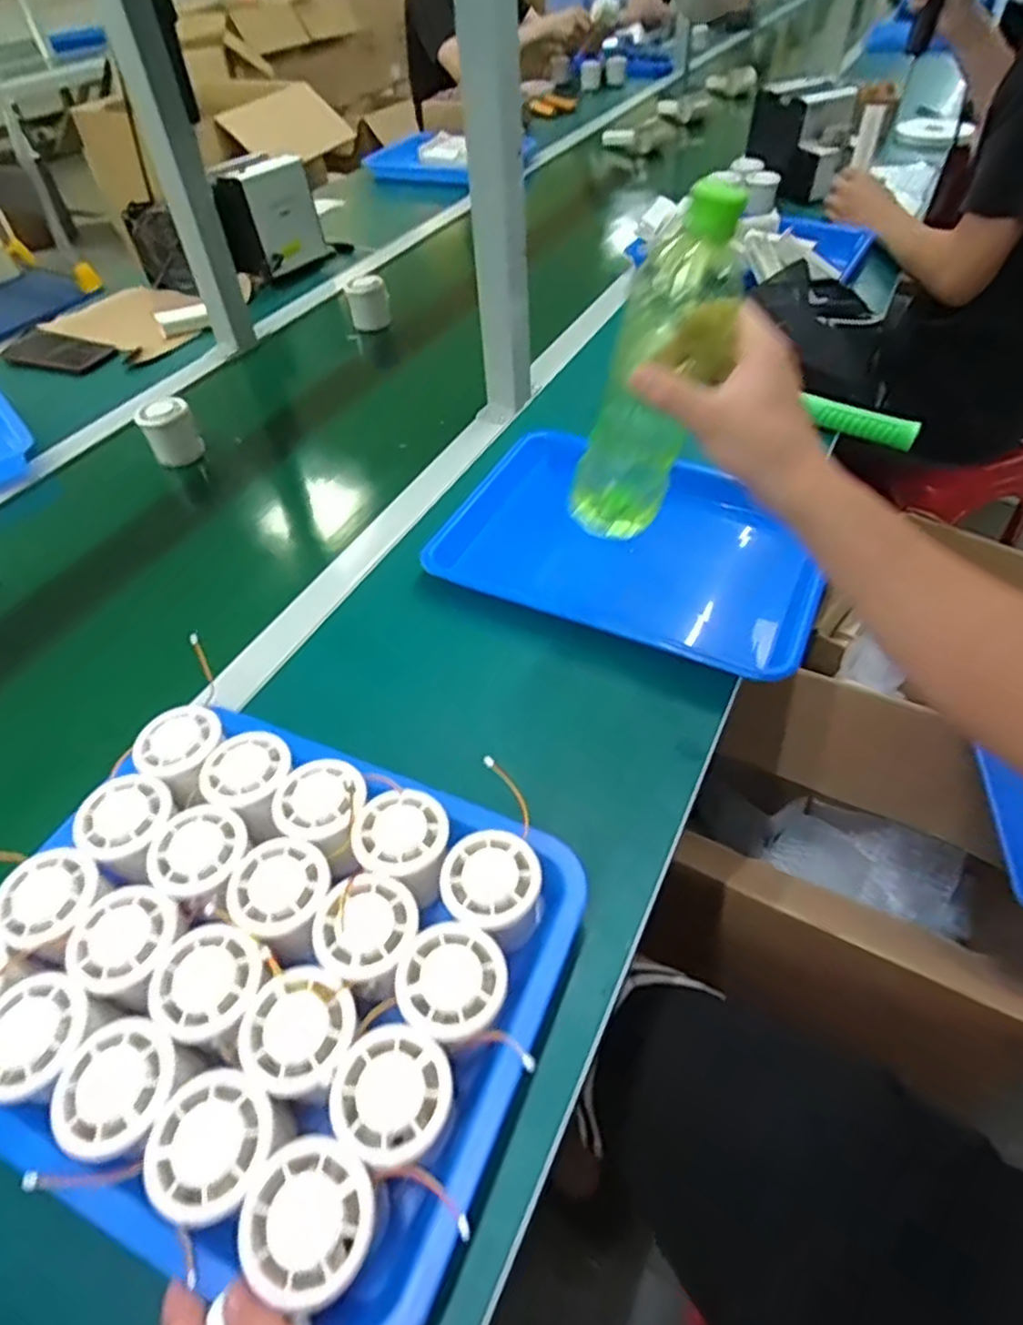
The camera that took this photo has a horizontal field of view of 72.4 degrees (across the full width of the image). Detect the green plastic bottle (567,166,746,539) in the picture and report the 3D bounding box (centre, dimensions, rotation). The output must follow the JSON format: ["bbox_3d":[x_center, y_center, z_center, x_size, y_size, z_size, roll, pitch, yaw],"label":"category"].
[{"bbox_3d":[0.095,-0.190,0.463,0.071,0.218,0.072,-9,46,-27],"label":"green plastic bottle"}]

